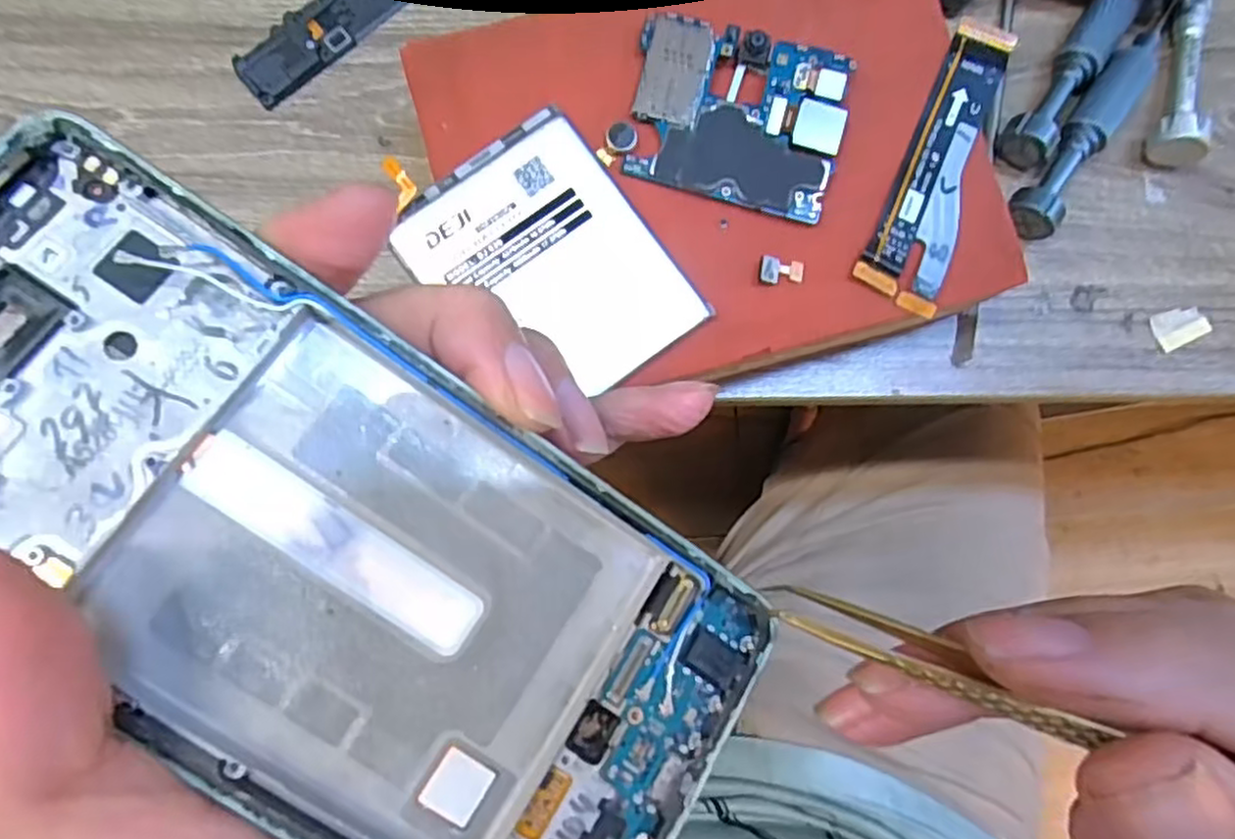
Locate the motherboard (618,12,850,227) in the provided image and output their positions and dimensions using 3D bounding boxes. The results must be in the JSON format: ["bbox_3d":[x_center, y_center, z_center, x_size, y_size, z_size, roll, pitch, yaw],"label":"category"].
[{"bbox_3d":[0.034,-0.087,0.209,0.059,0.005,0.049,15,83,-2],"label":"motherboard"}]

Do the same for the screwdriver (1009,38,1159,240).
[{"bbox_3d":[0.163,-0.100,0.254,0.016,0.016,0.084,36,85,-1],"label":"screwdriver"}]

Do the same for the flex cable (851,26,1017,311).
[{"bbox_3d":[0.094,-0.077,0.216,0.024,0.004,0.090,20,82,1],"label":"flex cable"}]

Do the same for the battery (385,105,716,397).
[{"bbox_3d":[-0.019,-0.043,0.202,0.058,0.005,0.075,-37,87,-6],"label":"battery"}]

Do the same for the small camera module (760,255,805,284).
[{"bbox_3d":[0.047,-0.042,0.207,0.013,0.004,0.008,6,84,-3],"label":"small camera module"}]

